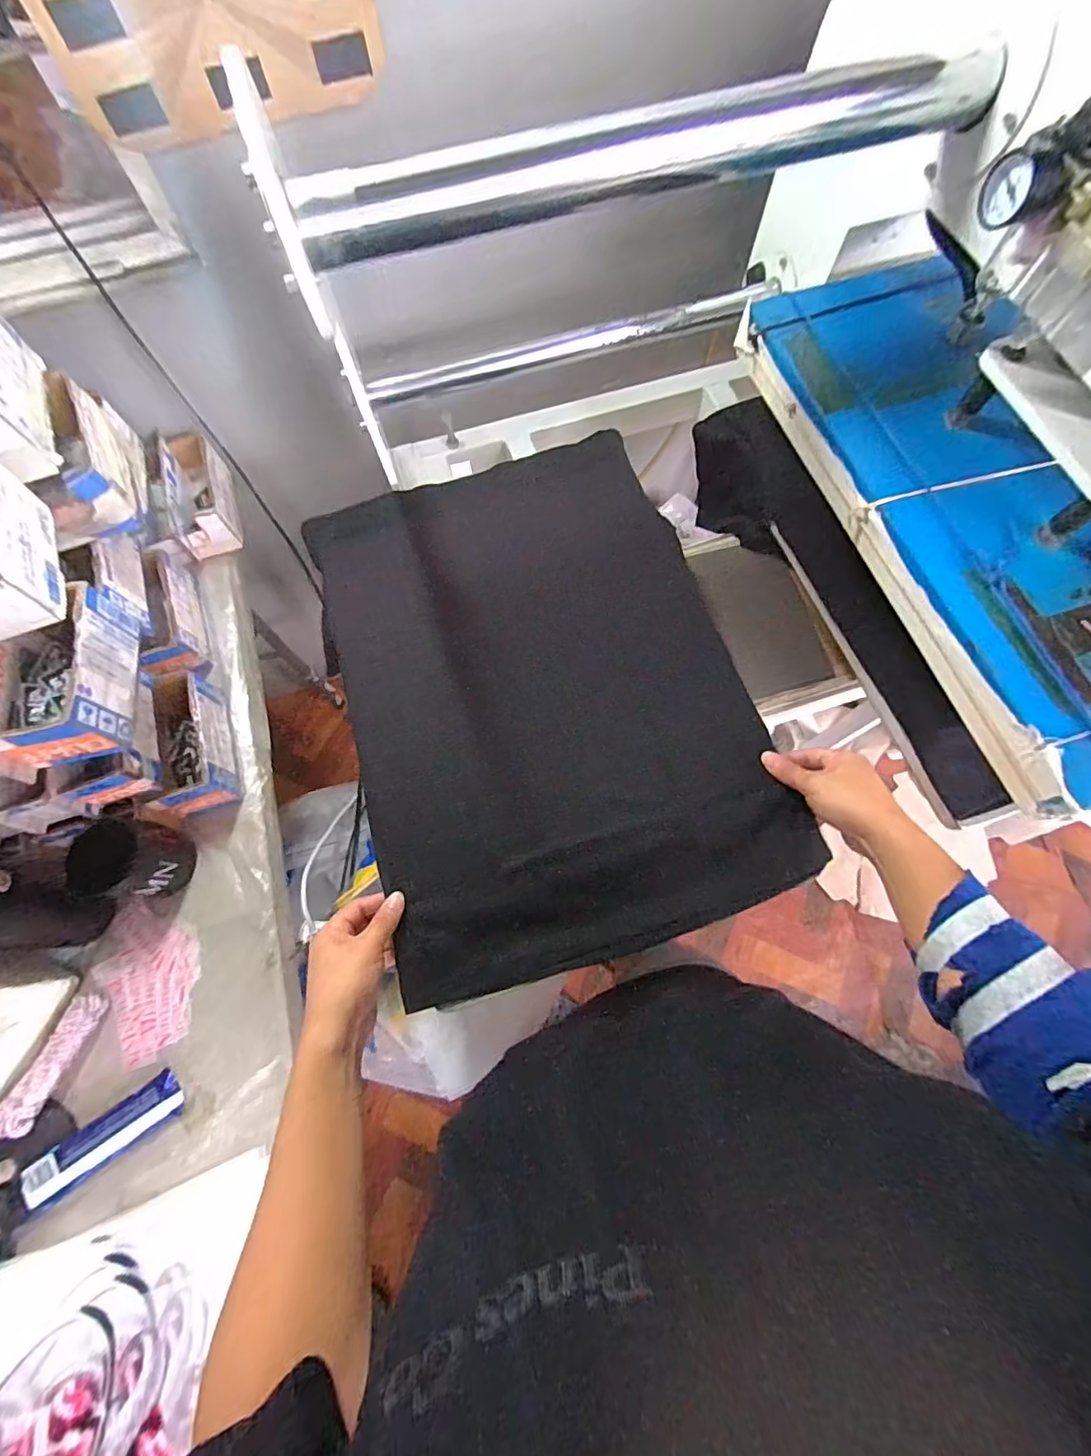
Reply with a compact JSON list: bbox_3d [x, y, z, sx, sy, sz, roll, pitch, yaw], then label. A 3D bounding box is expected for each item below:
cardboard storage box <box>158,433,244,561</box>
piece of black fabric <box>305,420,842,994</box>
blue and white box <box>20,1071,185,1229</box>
[{"bbox_3d":[-0.517,-0.354,0.804,0.081,0.072,0.192,-21,71,-6],"label":"cardboard storage box"},{"bbox_3d":[-0.012,-0.056,0.628,0.422,0.064,0.601,-18,71,-5],"label":"piece of black fabric"},{"bbox_3d":[-0.473,0.440,0.568,0.164,0.011,0.048,-34,96,-15],"label":"blue and white box"}]

